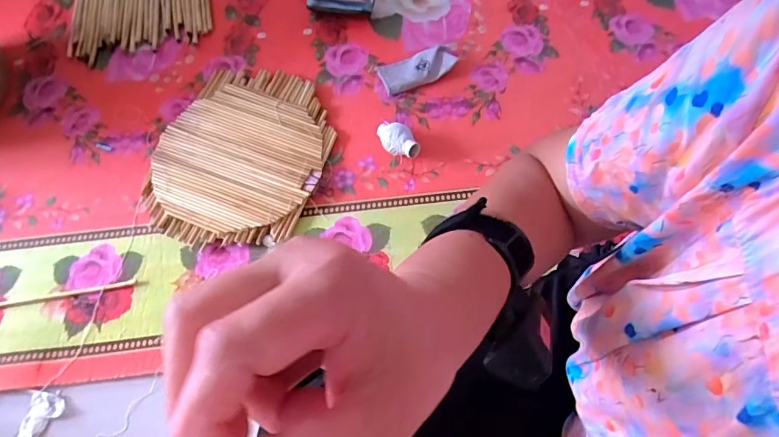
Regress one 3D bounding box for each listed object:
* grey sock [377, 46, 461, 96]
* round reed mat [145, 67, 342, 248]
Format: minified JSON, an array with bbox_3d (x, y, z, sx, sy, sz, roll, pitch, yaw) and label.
[{"bbox_3d":[0.068,-0.335,1.007,0.175,0.032,0.078,-20,66,-8],"label":"grey sock"},{"bbox_3d":[-0.301,-0.127,0.907,0.325,0.034,0.388,17,71,8],"label":"round reed mat"}]

